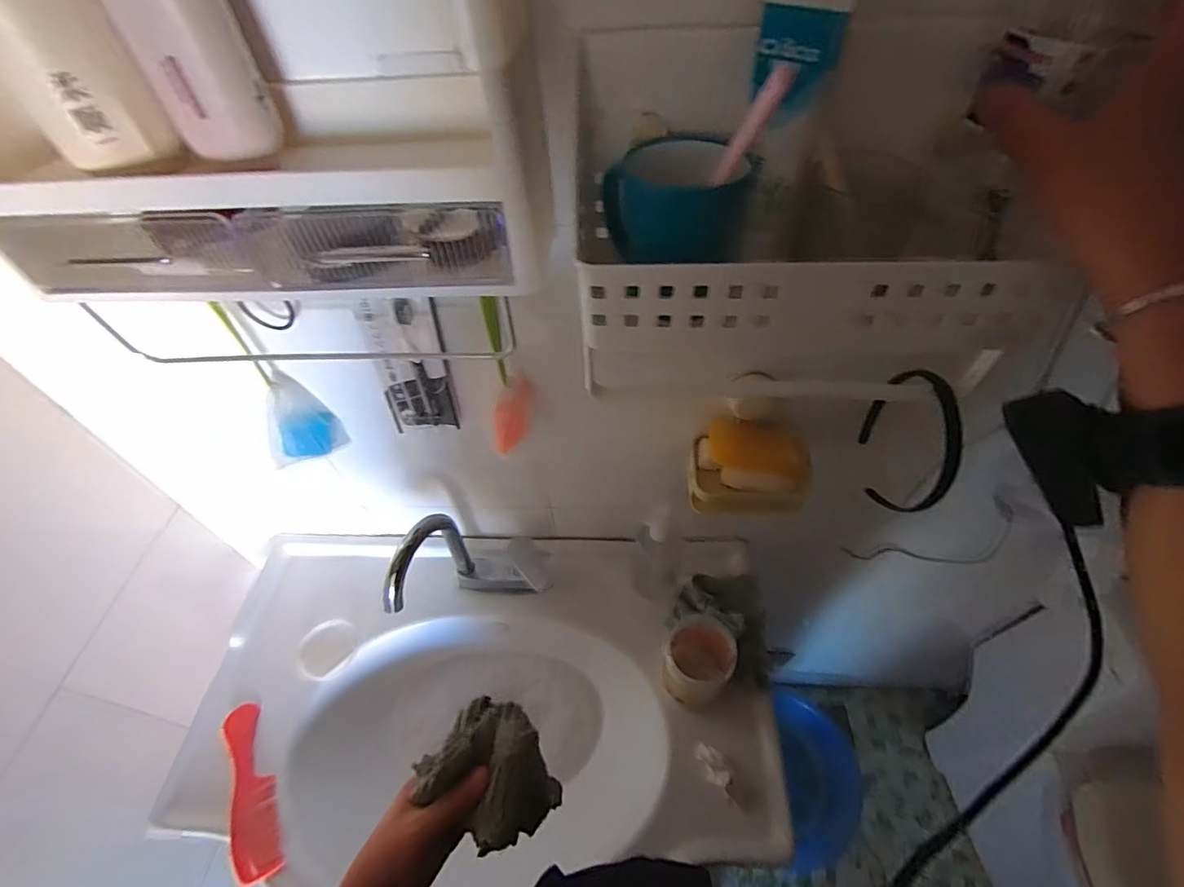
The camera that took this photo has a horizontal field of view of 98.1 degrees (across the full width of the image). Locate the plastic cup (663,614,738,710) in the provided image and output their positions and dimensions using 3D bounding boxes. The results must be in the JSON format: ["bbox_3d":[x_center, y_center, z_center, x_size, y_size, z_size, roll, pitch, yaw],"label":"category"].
[{"bbox_3d":[0.140,0.288,0.672,0.089,0.100,0.091,-2,50,2],"label":"plastic cup"}]

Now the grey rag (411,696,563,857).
[{"bbox_3d":[-0.090,0.288,0.449,0.097,0.054,0.104,-32,55,-21],"label":"grey rag"}]

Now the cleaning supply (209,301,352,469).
[{"bbox_3d":[-0.352,-0.052,0.574,0.082,0.216,0.023,-39,58,-25],"label":"cleaning supply"}]

